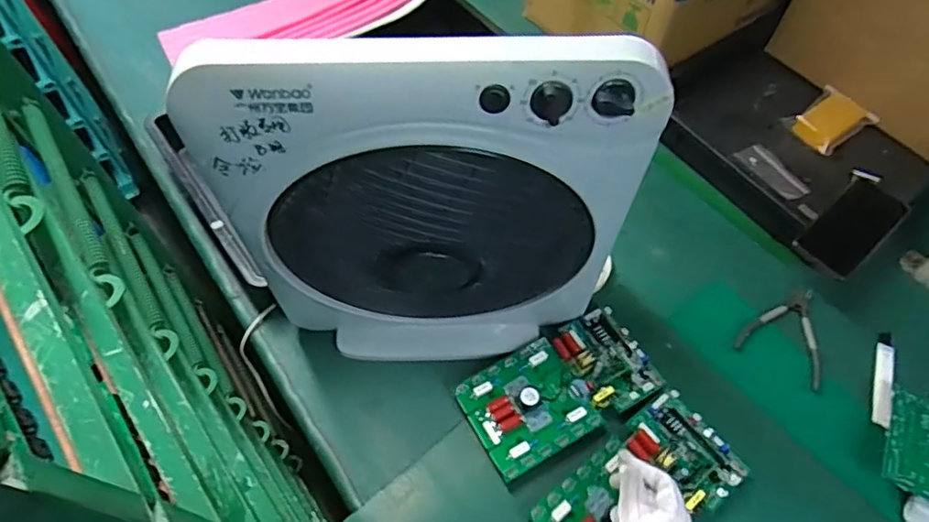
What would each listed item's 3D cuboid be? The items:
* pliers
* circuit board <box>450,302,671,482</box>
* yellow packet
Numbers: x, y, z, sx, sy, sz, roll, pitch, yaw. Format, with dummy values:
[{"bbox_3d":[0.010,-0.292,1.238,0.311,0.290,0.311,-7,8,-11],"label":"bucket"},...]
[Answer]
[{"bbox_3d":[0.423,0.087,0.748,0.106,0.010,0.139,30,63,16],"label":"pliers"},{"bbox_3d":[0.113,0.155,0.687,0.224,0.037,0.140,-28,63,-16],"label":"circuit board"},{"bbox_3d":[0.583,-0.225,0.923,0.113,0.023,0.090,-30,64,-17],"label":"yellow packet"}]

